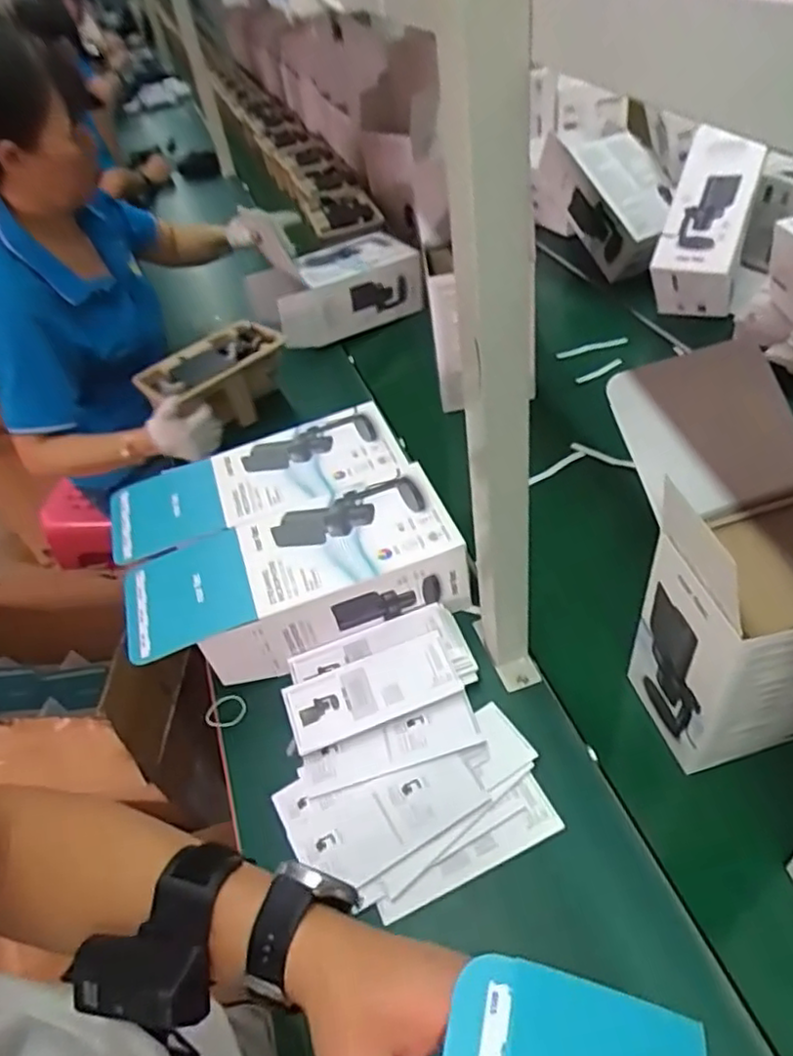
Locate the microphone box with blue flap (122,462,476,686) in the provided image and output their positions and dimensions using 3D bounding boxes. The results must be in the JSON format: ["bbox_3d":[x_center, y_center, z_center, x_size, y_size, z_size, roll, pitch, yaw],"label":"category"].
[{"bbox_3d":[-0.118,0.053,0.773,0.376,0.091,0.160,-18,49,-9],"label":"microphone box with blue flap"}]

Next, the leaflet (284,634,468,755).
[{"bbox_3d":[-0.027,0.173,0.713,0.179,0.009,0.077,-20,57,-7],"label":"leaflet"}]

